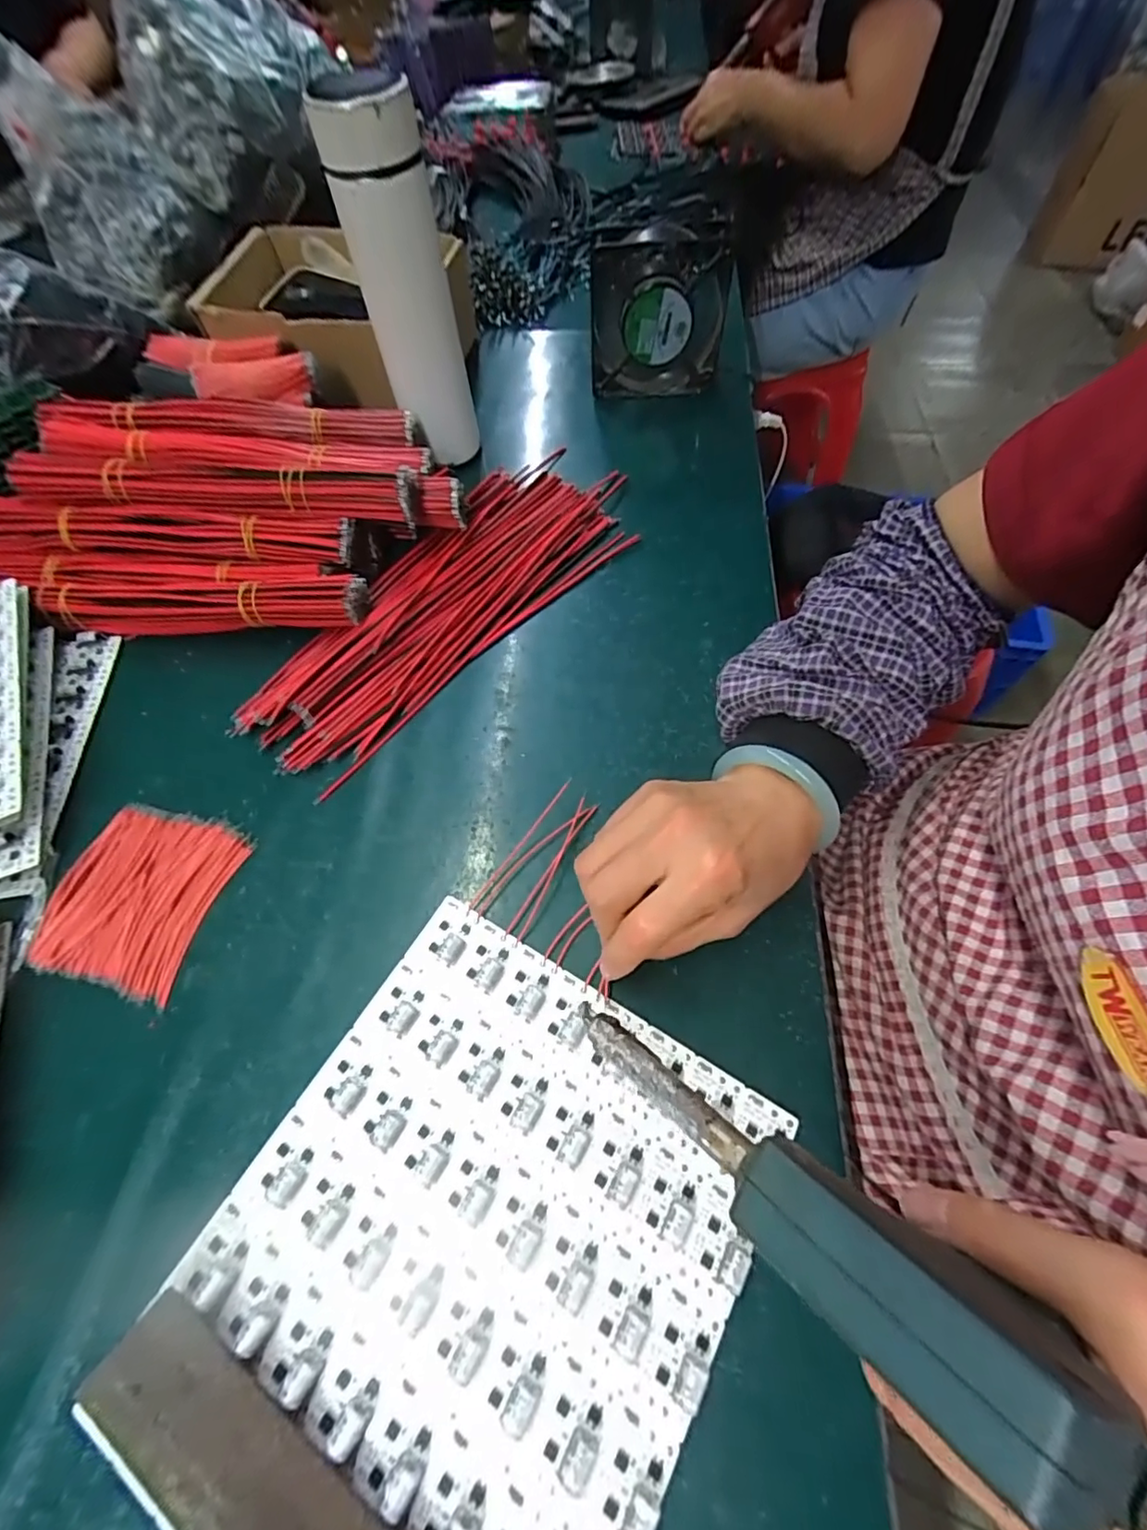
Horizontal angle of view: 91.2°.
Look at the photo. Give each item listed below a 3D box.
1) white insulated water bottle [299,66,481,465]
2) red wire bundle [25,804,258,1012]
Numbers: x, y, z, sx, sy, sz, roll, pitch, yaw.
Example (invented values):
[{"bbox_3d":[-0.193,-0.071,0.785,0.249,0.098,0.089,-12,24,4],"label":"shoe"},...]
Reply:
[{"bbox_3d":[-0.127,-0.360,0.438,0.069,0.223,0.070,-11,60,-4],"label":"white insulated water bottle"},{"bbox_3d":[-0.249,0.073,0.322,0.089,0.012,0.097,11,61,9],"label":"red wire bundle"}]

